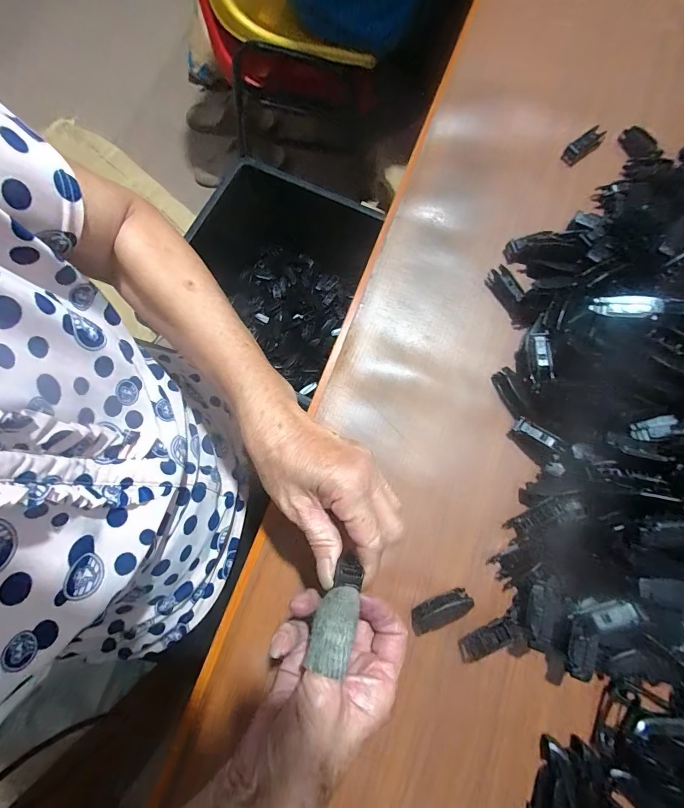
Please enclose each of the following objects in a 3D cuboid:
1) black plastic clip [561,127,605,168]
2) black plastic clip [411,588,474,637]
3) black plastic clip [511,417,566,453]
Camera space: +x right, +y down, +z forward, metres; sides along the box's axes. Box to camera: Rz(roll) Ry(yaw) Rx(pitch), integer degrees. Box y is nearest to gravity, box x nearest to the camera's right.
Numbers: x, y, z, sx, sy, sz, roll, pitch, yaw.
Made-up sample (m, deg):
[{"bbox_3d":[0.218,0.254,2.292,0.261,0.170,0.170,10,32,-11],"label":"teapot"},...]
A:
[{"bbox_3d":[0.269,-0.288,0.408,0.048,0.011,0.020,-38,79,-5],"label":"black plastic clip"},{"bbox_3d":[0.082,0.172,0.305,0.053,0.011,0.022,-25,78,-2],"label":"black plastic clip"},{"bbox_3d":[0.177,0.028,0.329,0.045,0.007,0.014,32,79,26],"label":"black plastic clip"}]

